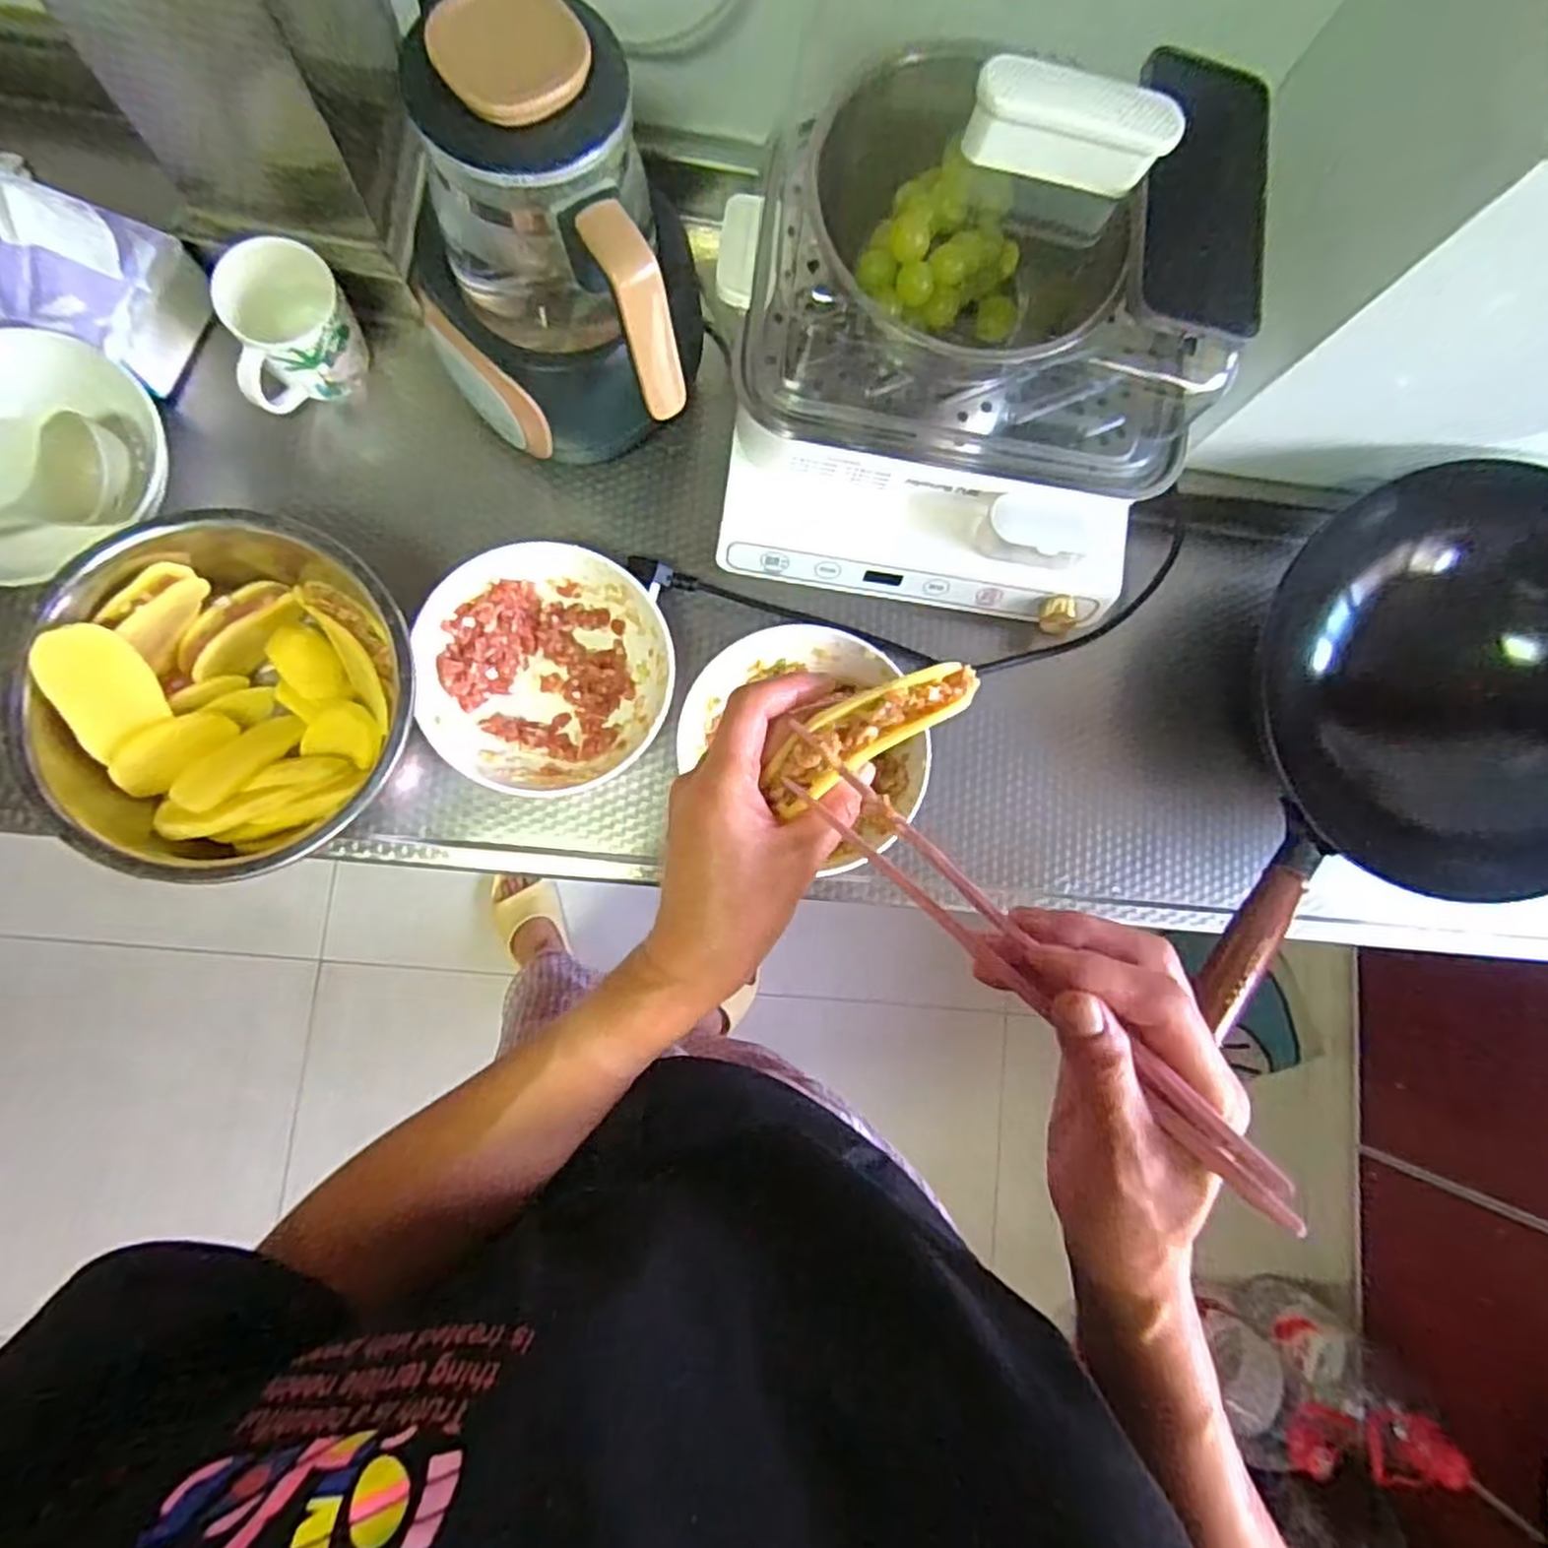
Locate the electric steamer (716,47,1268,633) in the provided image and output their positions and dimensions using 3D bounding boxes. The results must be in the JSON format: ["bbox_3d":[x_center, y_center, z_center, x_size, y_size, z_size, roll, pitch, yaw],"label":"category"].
[{"bbox_3d":[0.125,-0.258,0.498,0.313,0.235,0.214,9,82,-5],"label":"electric steamer"}]

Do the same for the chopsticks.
[{"bbox_3d":[0.088,0.068,0.294,0.020,0.018,0.246,-43,70,-9],"label":"chopsticks"}]

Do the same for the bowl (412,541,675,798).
[{"bbox_3d":[-0.164,-0.074,0.572,0.171,0.053,0.177,1,83,-6],"label":"bowl"}]

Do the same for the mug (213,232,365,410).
[{"bbox_3d":[-0.356,-0.321,0.569,0.096,0.078,0.078,-36,88,-9],"label":"mug"}]

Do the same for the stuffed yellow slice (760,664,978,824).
[{"bbox_3d":[0.043,-0.020,0.335,0.104,0.017,0.028,-30,88,-4],"label":"stuffed yellow slice"}]

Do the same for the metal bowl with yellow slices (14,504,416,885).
[{"bbox_3d":[-0.347,-0.045,0.514,0.219,0.097,0.219,1,83,-6],"label":"metal bowl with yellow slices"}]

